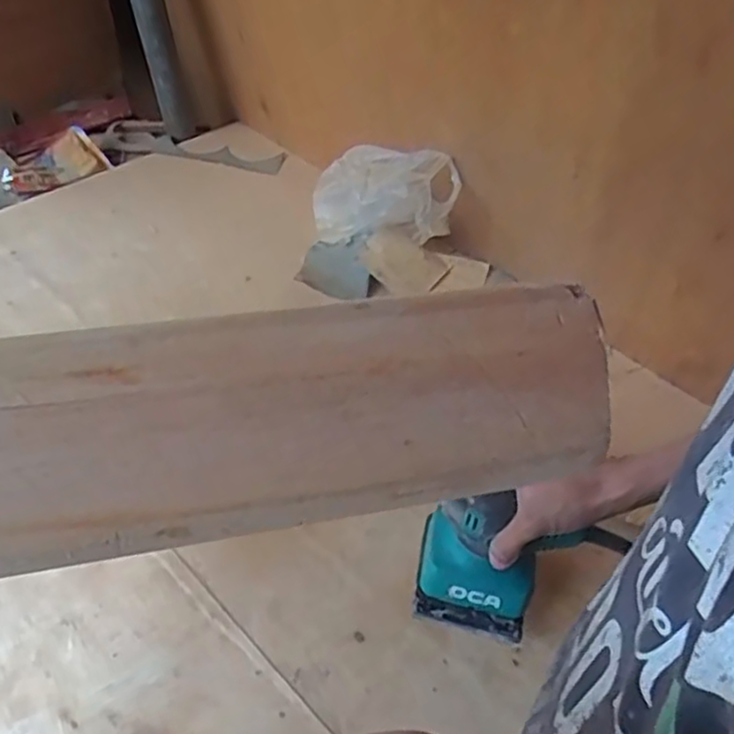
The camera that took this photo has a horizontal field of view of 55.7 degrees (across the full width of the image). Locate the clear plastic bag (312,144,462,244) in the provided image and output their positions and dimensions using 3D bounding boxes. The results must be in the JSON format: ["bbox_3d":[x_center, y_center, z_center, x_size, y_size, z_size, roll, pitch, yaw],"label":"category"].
[{"bbox_3d":[0.019,-0.233,0.962,0.203,0.138,0.082,14,58,9],"label":"clear plastic bag"}]

